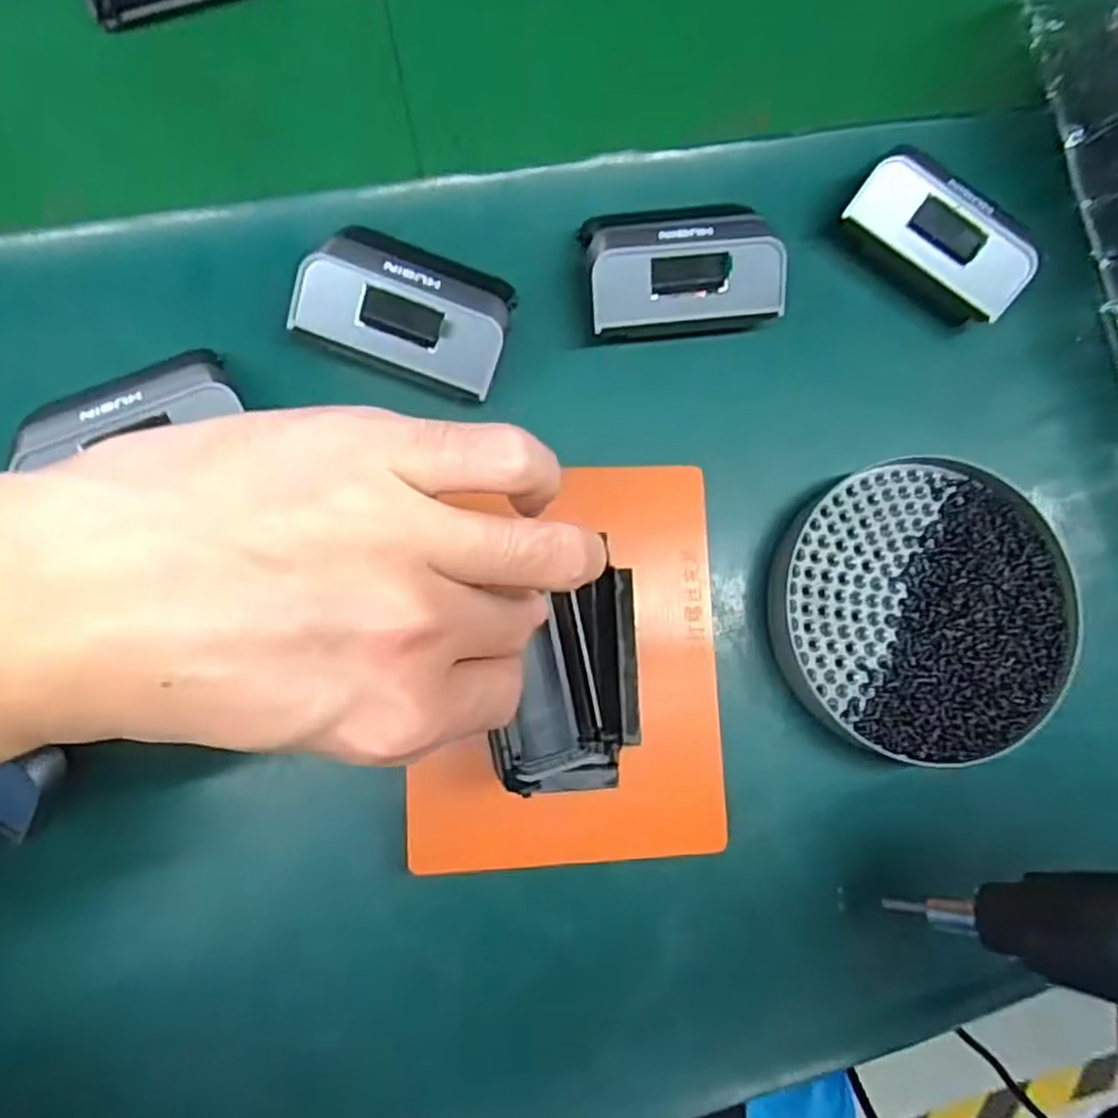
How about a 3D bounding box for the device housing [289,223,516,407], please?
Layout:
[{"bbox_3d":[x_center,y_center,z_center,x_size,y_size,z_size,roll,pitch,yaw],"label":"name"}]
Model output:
[{"bbox_3d":[-0.055,-0.092,0.276,0.074,0.032,0.048,20,81,-3],"label":"device housing"}]

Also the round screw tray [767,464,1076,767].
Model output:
[{"bbox_3d":[0.139,0.019,0.289,0.109,0.024,0.111,1,82,-6],"label":"round screw tray"}]

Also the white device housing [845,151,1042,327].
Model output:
[{"bbox_3d":[0.151,-0.128,0.303,0.074,0.031,0.036,31,80,-2],"label":"white device housing"}]

